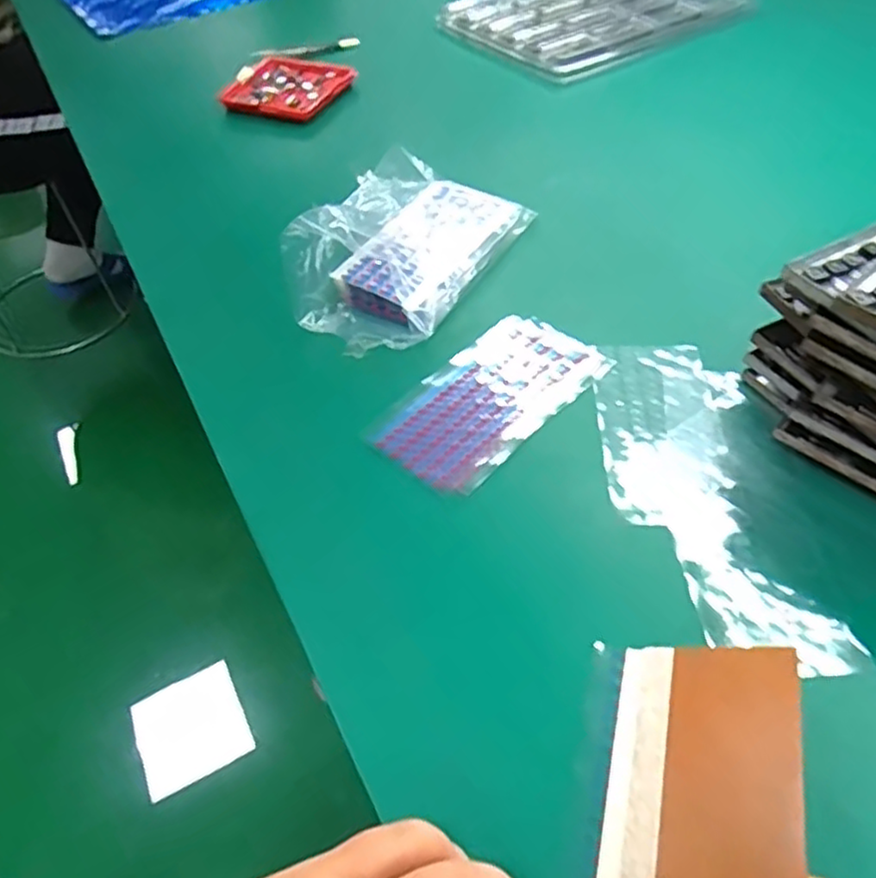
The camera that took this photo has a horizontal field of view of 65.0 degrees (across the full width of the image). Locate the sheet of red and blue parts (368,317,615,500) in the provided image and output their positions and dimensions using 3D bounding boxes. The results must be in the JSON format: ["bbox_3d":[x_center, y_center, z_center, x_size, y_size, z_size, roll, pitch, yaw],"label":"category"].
[{"bbox_3d":[0.031,-0.025,0.390,0.071,0.008,0.139,35,61,28],"label":"sheet of red and blue parts"}]

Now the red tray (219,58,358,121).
[{"bbox_3d":[-0.145,-0.338,0.664,0.100,0.014,0.109,21,55,20],"label":"red tray"}]

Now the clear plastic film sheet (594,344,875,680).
[{"bbox_3d":[0.131,0.021,0.350,0.084,0.008,0.198,-3,50,2],"label":"clear plastic film sheet"}]

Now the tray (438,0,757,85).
[{"bbox_3d":[0.168,-0.455,0.732,0.283,0.017,0.223,-30,55,-19],"label":"tray"}]

